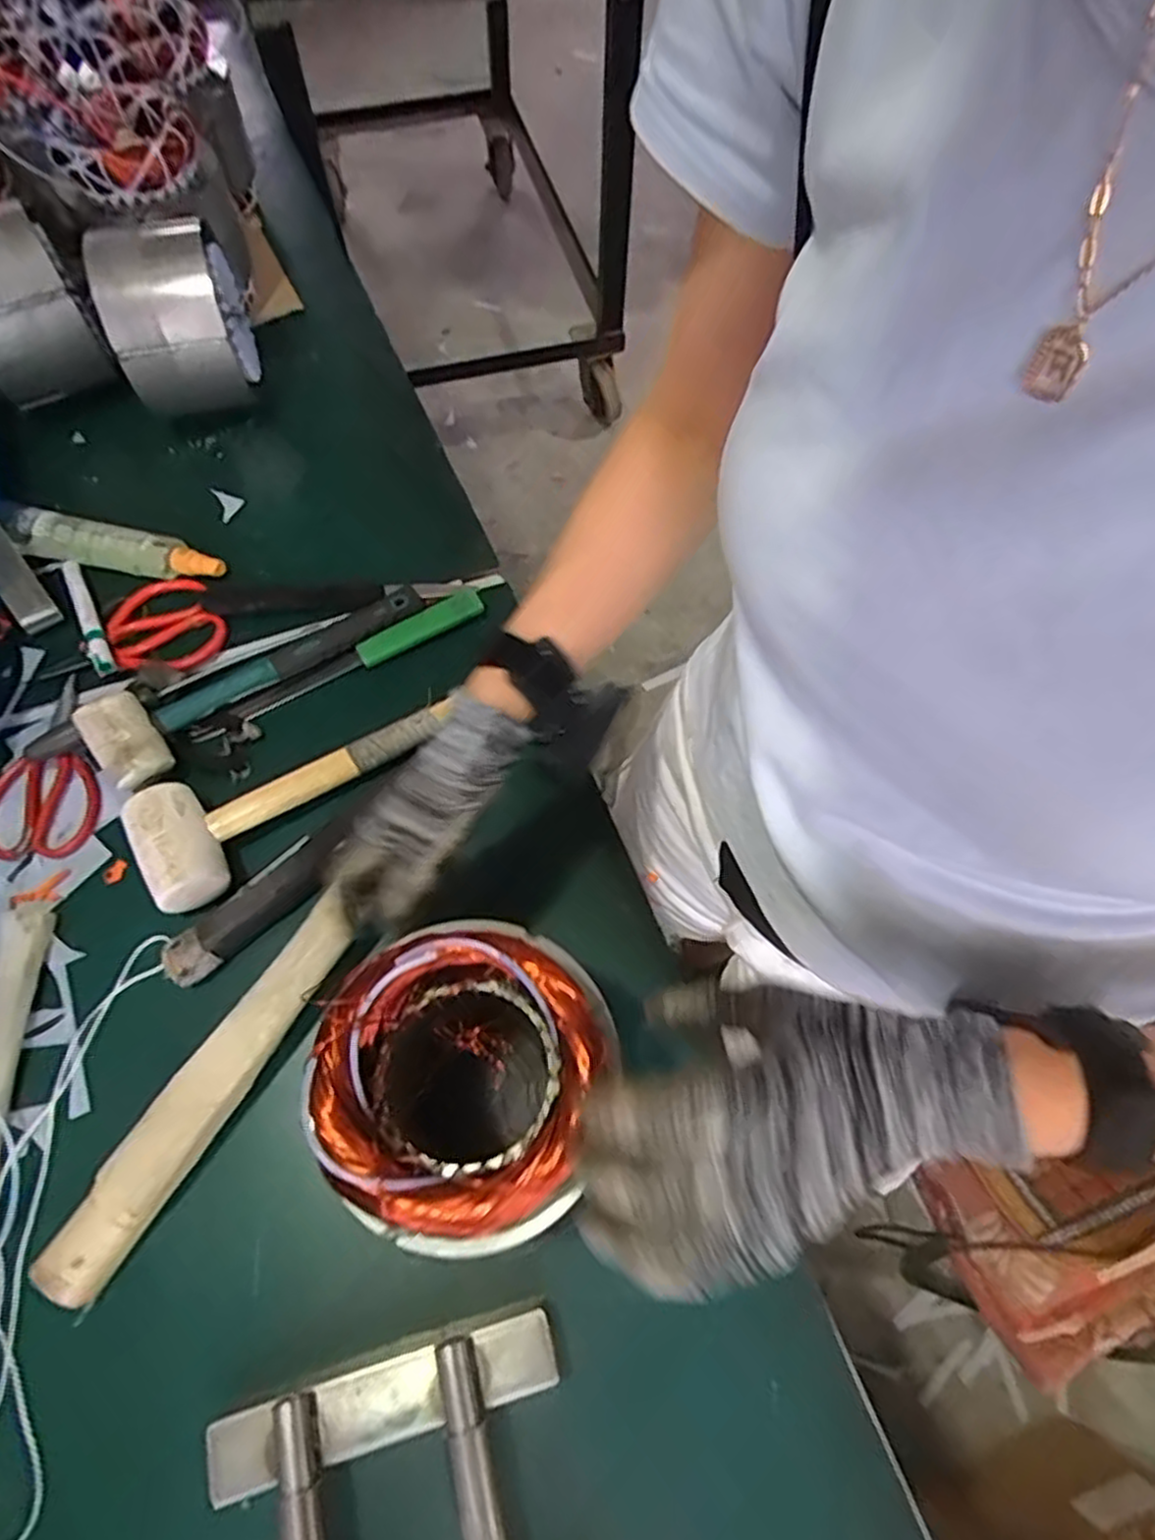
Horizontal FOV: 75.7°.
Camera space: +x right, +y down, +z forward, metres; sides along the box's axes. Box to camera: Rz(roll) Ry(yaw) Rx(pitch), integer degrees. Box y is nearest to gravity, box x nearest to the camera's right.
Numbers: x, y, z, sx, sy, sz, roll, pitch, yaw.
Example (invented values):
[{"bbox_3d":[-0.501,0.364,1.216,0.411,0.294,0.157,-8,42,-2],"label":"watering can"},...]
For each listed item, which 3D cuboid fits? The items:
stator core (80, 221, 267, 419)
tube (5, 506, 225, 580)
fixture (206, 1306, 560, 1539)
[{"bbox_3d":[-0.385,-0.440,0.730,0.106,0.148,0.163,-13,66,-7],"label":"stator core"},{"bbox_3d":[-0.428,-0.206,0.683,0.196,0.036,0.039,10,65,4],"label":"tube"},{"bbox_3d":[-0.092,0.422,0.397,0.190,0.045,0.174,-14,66,-7],"label":"fixture"}]

